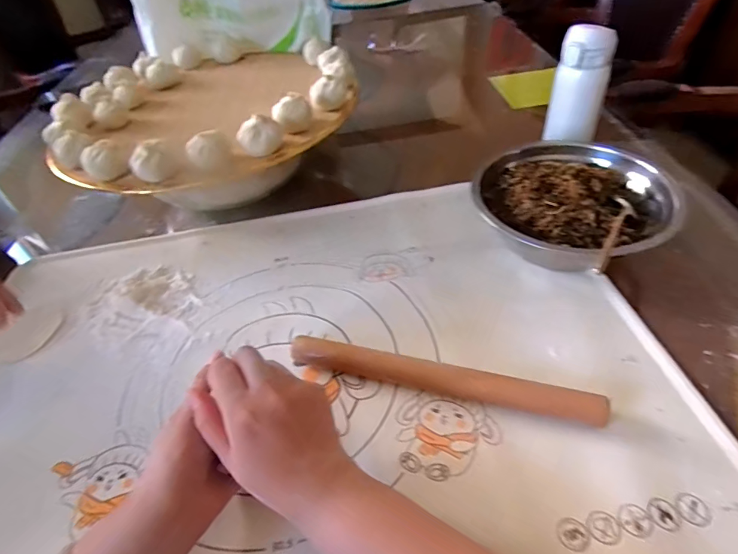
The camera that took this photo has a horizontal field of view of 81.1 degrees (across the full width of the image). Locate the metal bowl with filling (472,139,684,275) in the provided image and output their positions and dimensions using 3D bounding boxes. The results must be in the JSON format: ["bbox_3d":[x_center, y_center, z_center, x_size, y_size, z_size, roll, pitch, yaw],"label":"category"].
[{"bbox_3d":[0.225,-0.076,0.488,0.197,0.089,0.185,-4,45,4],"label":"metal bowl with filling"}]

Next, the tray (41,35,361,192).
[{"bbox_3d":[-0.197,-0.232,0.568,0.368,0.052,0.350,-4,45,4],"label":"tray"}]

